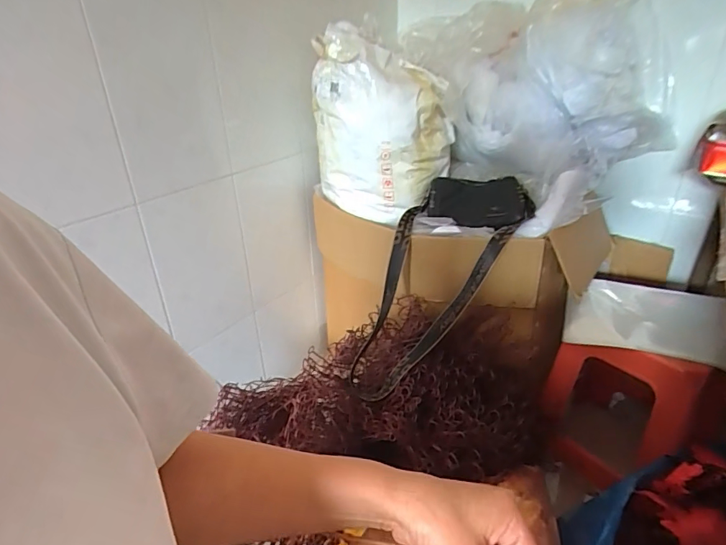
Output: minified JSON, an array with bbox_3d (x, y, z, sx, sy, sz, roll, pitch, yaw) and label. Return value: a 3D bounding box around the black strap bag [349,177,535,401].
[{"bbox_3d":[0.157,0.021,1.041,0.225,0.629,0.173,27,-4,42],"label":"black strap bag"}]

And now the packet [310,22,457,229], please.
[{"bbox_3d":[0.027,-0.342,1.076,0.288,0.395,0.198,20,35,35],"label":"packet"}]

